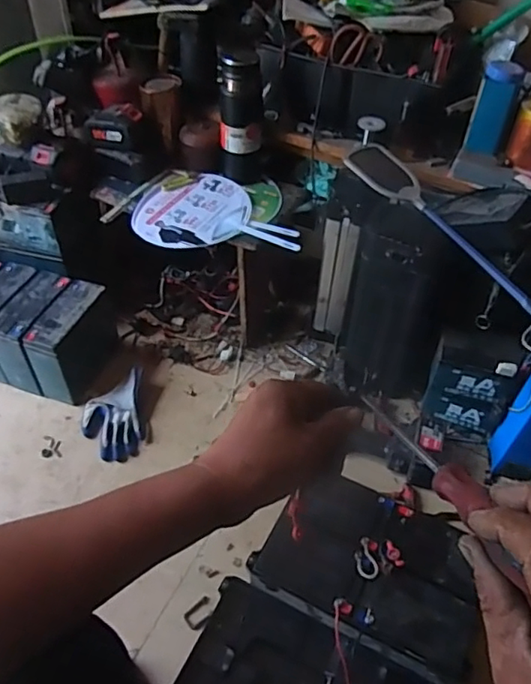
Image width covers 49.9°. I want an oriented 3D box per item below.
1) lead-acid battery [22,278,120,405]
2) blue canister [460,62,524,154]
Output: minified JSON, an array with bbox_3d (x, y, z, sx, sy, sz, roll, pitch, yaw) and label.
[{"bbox_3d":[-0.378,-0.001,1.141,0.080,0.164,0.186,17,49,13],"label":"lead-acid battery"},{"bbox_3d":[0.392,-0.402,0.978,0.063,0.130,0.073,18,49,14],"label":"blue canister"}]

